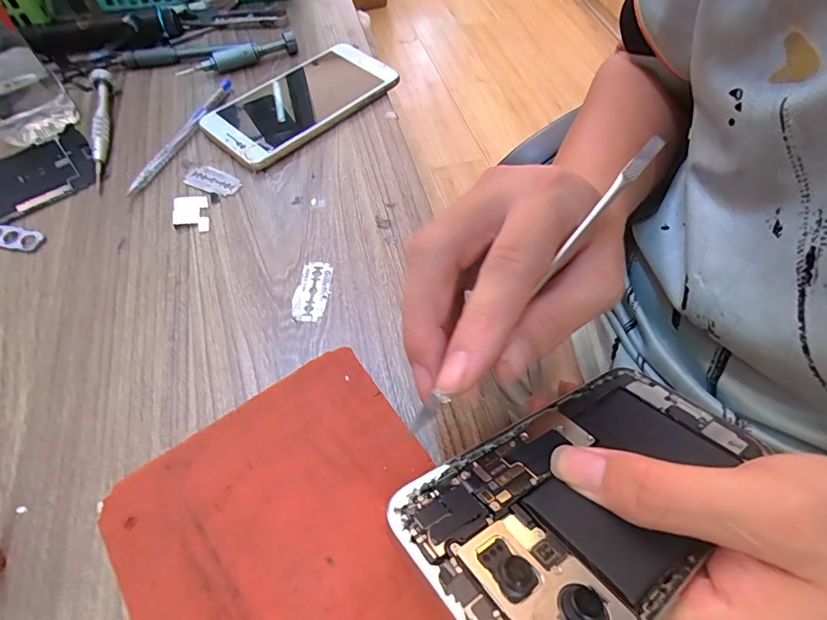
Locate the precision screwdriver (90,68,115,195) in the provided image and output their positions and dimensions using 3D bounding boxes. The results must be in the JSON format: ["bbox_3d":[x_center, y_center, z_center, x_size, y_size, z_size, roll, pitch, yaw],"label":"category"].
[{"bbox_3d":[-0.246,-0.147,0.344,0.017,0.016,0.138,-17,59,-10],"label":"precision screwdriver"}]

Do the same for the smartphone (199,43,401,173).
[{"bbox_3d":[-0.092,-0.171,0.359,0.081,0.013,0.150,40,66,22],"label":"smartphone"}]

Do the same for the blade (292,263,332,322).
[{"bbox_3d":[-0.062,-0.013,0.265,0.020,0.004,0.040,5,58,4],"label":"blade"}]

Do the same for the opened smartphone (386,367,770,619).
[{"bbox_3d":[0.072,0.065,0.170,0.158,0.005,0.075,-17,36,-34],"label":"opened smartphone"}]

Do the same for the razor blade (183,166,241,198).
[{"bbox_3d":[-0.146,-0.095,0.315,0.041,0.004,0.020,20,60,13],"label":"razor blade"}]

